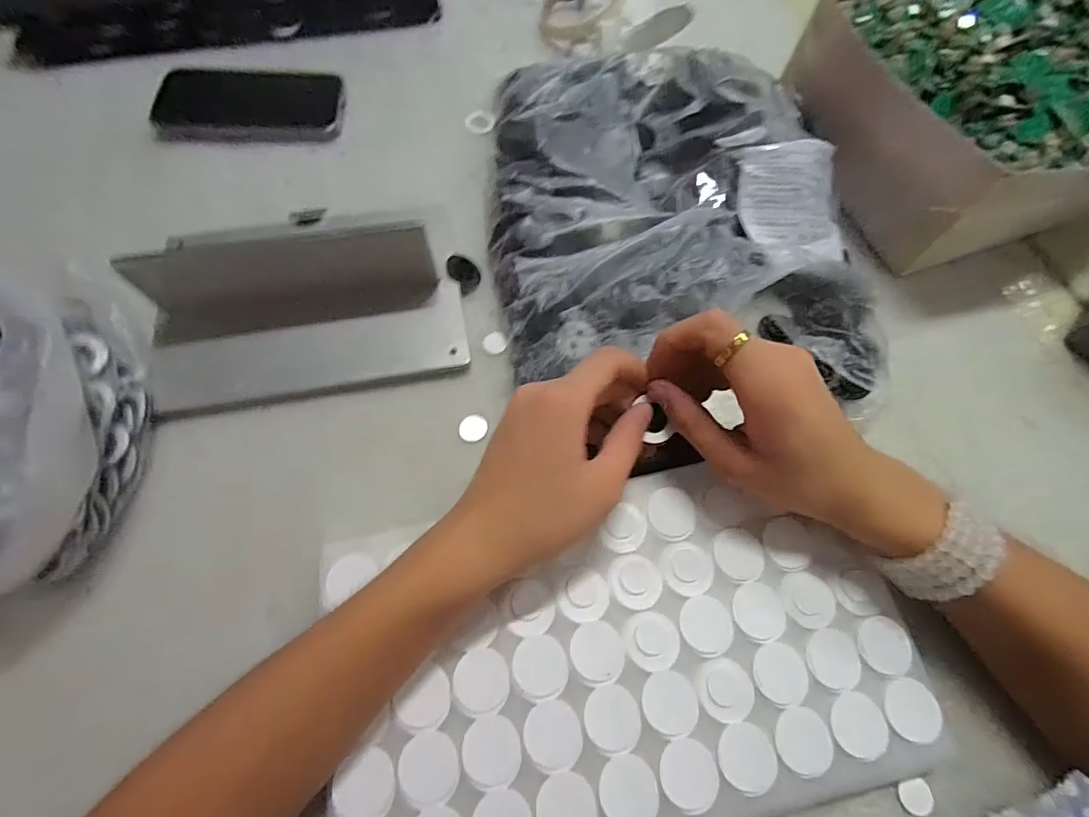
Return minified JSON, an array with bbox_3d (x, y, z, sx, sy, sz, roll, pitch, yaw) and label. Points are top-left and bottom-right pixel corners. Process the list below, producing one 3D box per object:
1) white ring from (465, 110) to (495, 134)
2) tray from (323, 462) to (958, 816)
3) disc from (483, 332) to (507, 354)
[{"bbox_3d":[-0.055,-0.248,0.405,0.024,0.004,0.027,1,67,0],"label":"white ring"},{"bbox_3d":[0.039,0.125,0.244,0.279,0.023,0.160,-11,69,-6],"label":"tray"},{"bbox_3d":[-0.034,-0.045,0.321,0.016,0.004,0.017,1,68,-2],"label":"disc"}]

